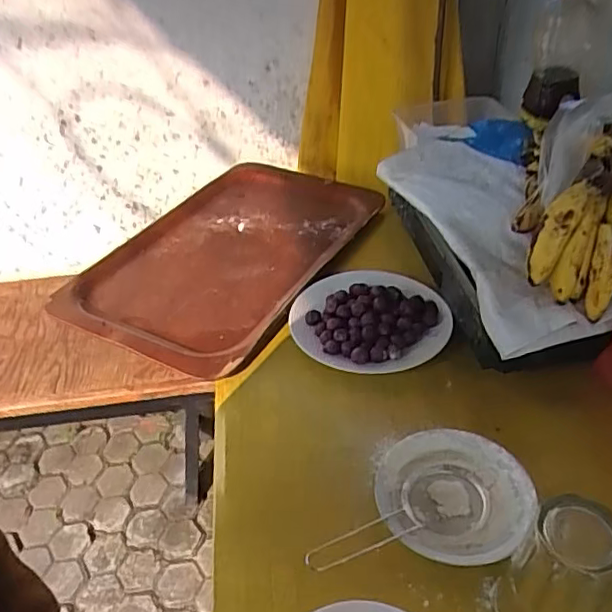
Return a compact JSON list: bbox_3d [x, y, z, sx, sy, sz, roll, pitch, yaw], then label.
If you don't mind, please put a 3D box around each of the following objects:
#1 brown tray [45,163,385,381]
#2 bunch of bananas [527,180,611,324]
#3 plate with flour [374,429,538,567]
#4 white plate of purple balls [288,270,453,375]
[{"bbox_3d":[-0.117,-0.094,0.916,0.324,0.036,0.491,17,43,23],"label":"brown tray"},{"bbox_3d":[0.281,-0.067,0.637,0.109,0.130,0.060,24,1,-19],"label":"bunch of bananas"},{"bbox_3d":[0.137,0.180,0.554,0.138,0.038,0.126,-2,39,2],"label":"plate with flour"},{"bbox_3d":[0.079,0.013,0.756,0.195,0.041,0.175,14,42,21],"label":"white plate of purple balls"}]

